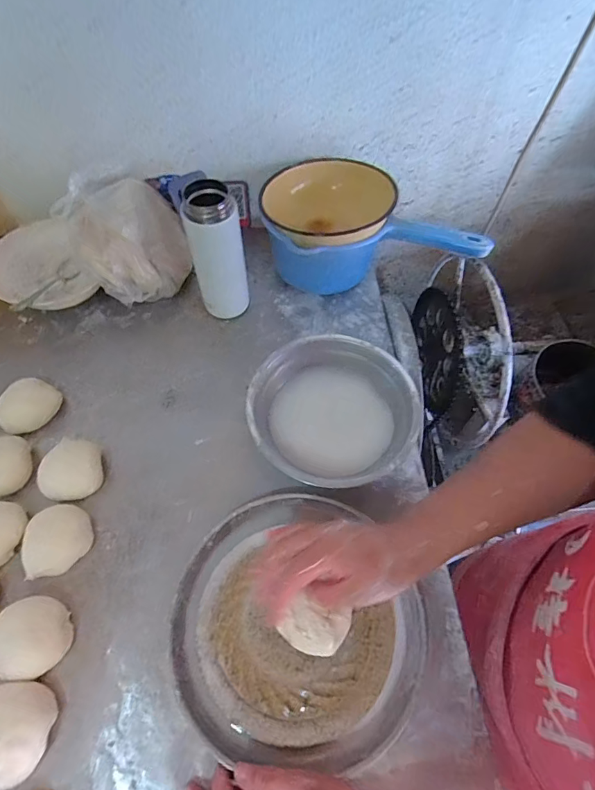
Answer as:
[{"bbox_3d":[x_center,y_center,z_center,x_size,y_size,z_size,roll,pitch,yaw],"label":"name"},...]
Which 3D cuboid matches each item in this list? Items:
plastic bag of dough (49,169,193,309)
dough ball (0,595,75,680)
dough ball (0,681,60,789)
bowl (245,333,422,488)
[{"bbox_3d":[-0.231,-0.220,0.595,0.134,0.149,0.159,-5,60,-5],"label":"plastic bag of dough"},{"bbox_3d":[-0.252,0.230,0.401,0.063,0.035,0.065,1,59,-1],"label":"dough ball"},{"bbox_3d":[-0.241,0.288,0.361,0.059,0.037,0.071,5,59,1],"label":"dough ball"},{"bbox_3d":[0.042,0.024,0.512,0.186,0.062,0.190,1,59,-1],"label":"bowl"}]

